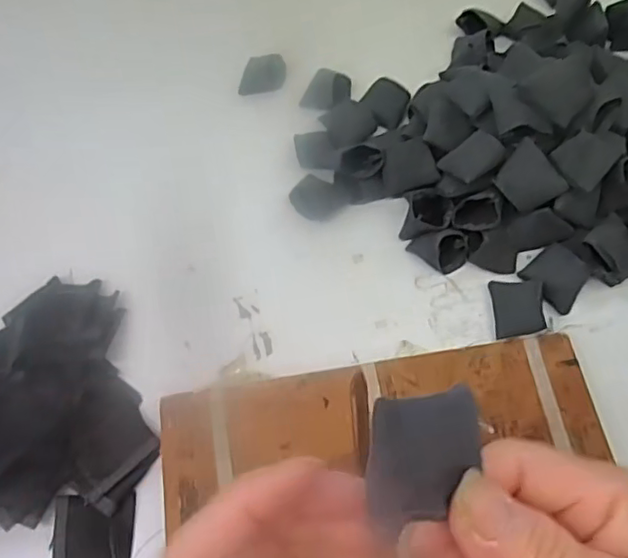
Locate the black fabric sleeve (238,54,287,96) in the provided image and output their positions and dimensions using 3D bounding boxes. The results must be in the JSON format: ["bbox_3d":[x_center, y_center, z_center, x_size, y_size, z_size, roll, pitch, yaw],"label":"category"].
[{"bbox_3d":[-0.046,-0.181,0.529,0.042,0.023,0.026,-3,62,2],"label":"black fabric sleeve"}]

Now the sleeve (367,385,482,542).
[{"bbox_3d":[0.031,0.045,0.154,0.042,0.004,0.030,2,82,-41],"label":"sleeve"}]

